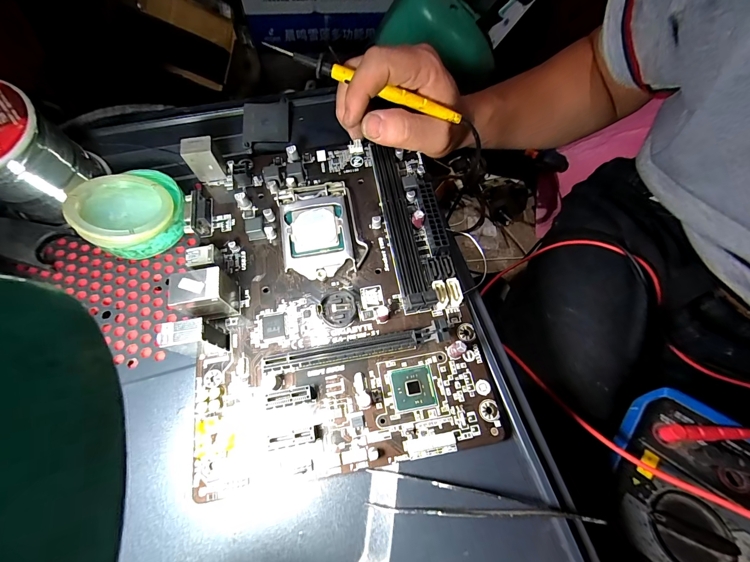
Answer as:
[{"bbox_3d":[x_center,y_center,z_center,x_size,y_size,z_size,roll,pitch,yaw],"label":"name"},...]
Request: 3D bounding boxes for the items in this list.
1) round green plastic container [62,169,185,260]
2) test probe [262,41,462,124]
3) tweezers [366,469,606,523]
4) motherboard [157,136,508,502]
[{"bbox_3d":[-0.163,-0.051,0.217,0.060,0.033,0.065,1,67,-3],"label":"round green plastic container"},{"bbox_3d":[-0.008,-0.141,0.229,0.140,0.010,0.010,18,68,-4],"label":"test probe"},{"bbox_3d":[0.052,0.110,0.162,0.110,0.016,0.016,6,66,-1],"label":"tweezers"},{"bbox_3d":[-0.033,-0.004,0.202,0.168,0.029,0.219,-9,68,-7],"label":"motherboard"}]

